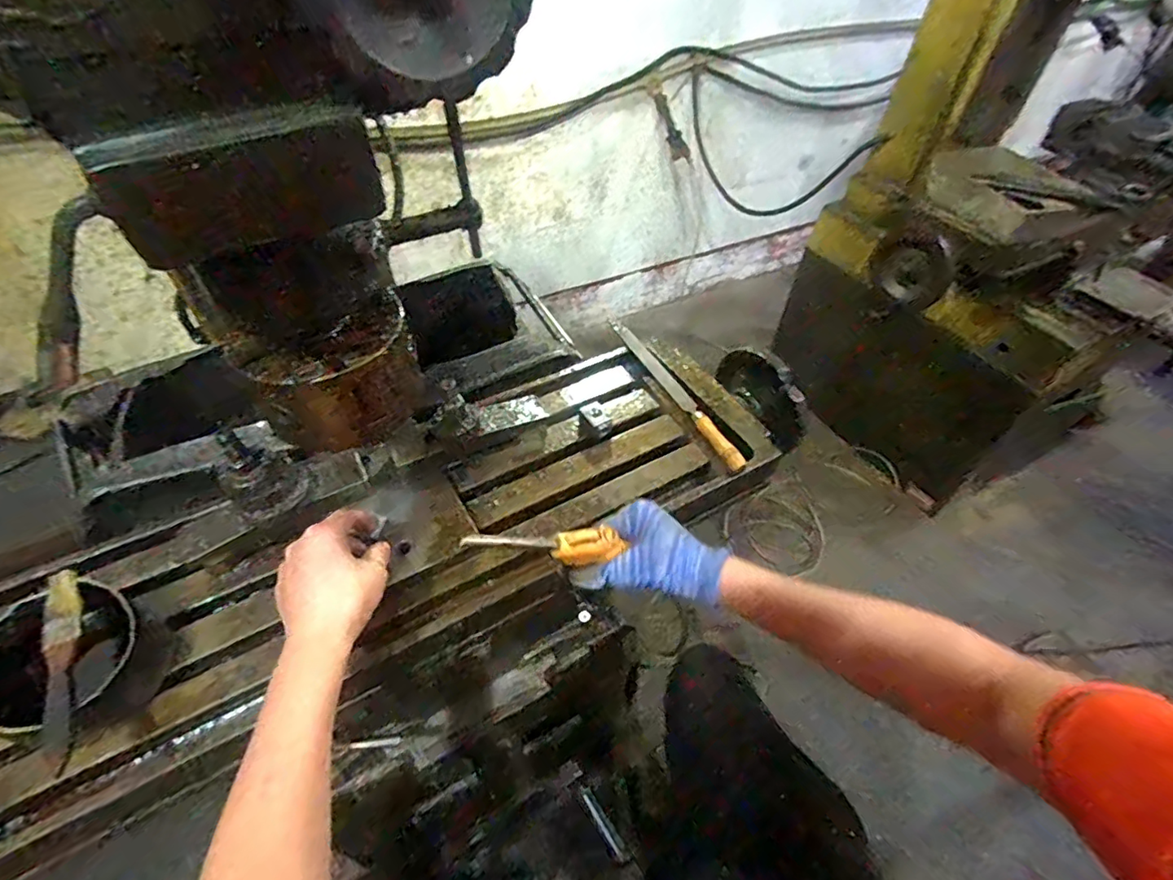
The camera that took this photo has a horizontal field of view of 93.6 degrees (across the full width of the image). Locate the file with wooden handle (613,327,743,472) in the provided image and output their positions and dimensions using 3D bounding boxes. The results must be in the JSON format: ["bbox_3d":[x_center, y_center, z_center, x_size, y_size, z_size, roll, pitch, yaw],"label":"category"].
[{"bbox_3d":[0.107,-0.062,0.659,0.024,0.026,0.270,-19,51,-18],"label":"file with wooden handle"}]

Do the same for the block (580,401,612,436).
[{"bbox_3d":[0.013,-0.024,0.607,0.028,0.015,0.037,-22,53,-20],"label":"block"}]

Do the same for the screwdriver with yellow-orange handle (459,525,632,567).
[{"bbox_3d":[-0.027,0.079,0.400,0.127,0.032,0.023,9,43,-29],"label":"screwdriver with yellow-orange handle"}]

